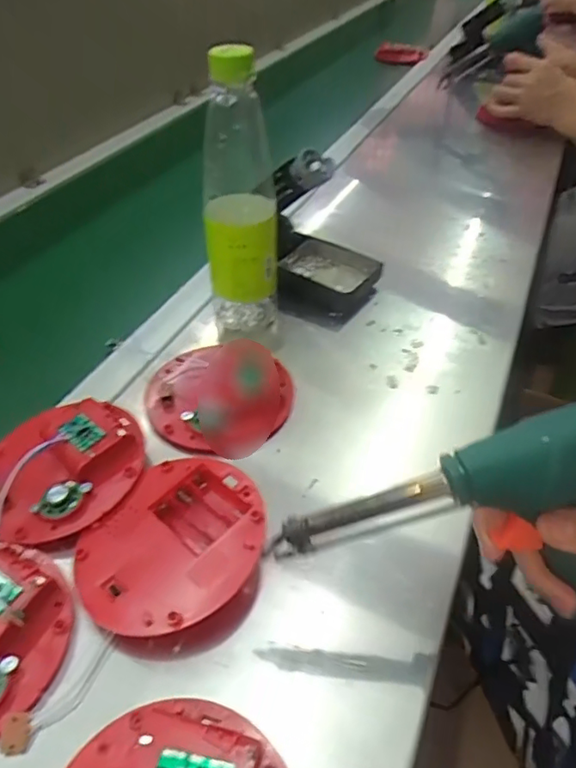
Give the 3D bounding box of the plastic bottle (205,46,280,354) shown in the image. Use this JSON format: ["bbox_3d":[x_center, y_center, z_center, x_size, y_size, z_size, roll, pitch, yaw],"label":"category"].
[{"bbox_3d":[-0.041,-0.150,0.481,0.064,0.229,0.067,-5,42,-5],"label":"plastic bottle"}]

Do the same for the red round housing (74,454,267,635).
[{"bbox_3d":[-0.071,0.098,0.355,0.109,0.029,0.118,-1,42,1],"label":"red round housing"}]

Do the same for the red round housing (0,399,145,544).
[{"bbox_3d":[-0.166,0.056,0.399,0.116,0.032,0.109,-1,42,1],"label":"red round housing"}]

